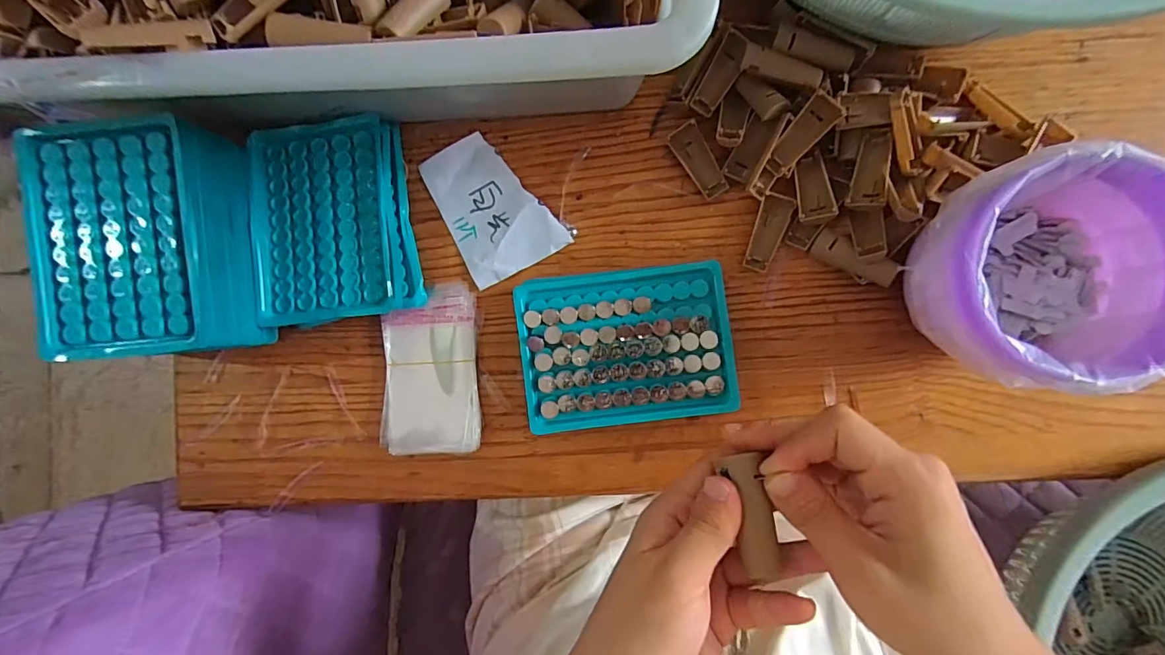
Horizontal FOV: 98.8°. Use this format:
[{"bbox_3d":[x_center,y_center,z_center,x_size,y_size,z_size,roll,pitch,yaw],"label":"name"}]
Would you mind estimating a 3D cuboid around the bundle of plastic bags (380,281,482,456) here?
[{"bbox_3d":[-0.104,0.029,0.338,0.065,0.011,0.111,-3,89,4],"label":"bundle of plastic bags"}]

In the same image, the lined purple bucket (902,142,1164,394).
[{"bbox_3d":[0.236,-0.026,0.271,0.108,0.091,0.106,0,89,5],"label":"lined purple bucket"}]

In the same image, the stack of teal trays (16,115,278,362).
[{"bbox_3d":[-0.262,-0.050,0.315,0.092,0.088,0.133,-3,89,4],"label":"stack of teal trays"}]

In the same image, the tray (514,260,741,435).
[{"bbox_3d":[0.028,0.012,0.323,0.130,0.024,0.097,-7,89,4],"label":"tray"}]

